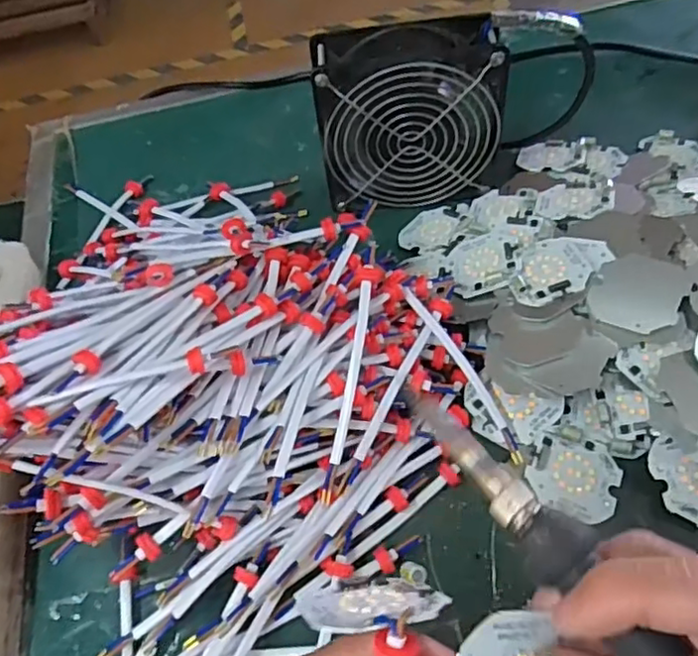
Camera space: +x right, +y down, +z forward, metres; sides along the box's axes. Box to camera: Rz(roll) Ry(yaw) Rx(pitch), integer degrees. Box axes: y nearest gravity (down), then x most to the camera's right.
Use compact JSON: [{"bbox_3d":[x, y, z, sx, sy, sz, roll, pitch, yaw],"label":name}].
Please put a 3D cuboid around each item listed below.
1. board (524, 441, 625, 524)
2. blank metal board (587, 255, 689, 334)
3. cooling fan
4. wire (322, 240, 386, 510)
[{"bbox_3d":[0.118,0.080,0.330,0.045,0.009,0.039,15,59,17],"label":"board"},{"bbox_3d":[0.160,-0.020,0.348,0.045,0.004,0.047,19,69,29],"label":"blank metal board"},{"bbox_3d":[0.042,-0.138,0.424,0.118,0.112,0.048,-4,57,5],"label":"cooling fan"},{"bbox_3d":[0.001,0.022,0.329,0.013,0.009,0.136,8,77,12],"label":"wire"}]

